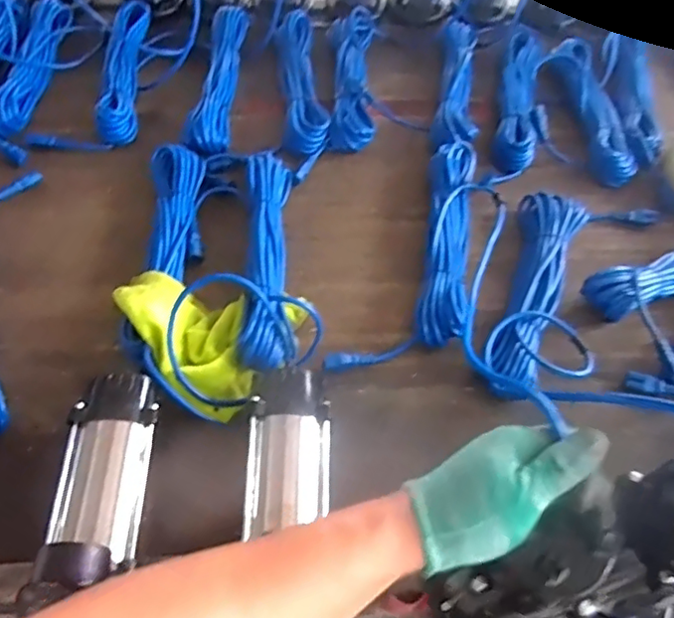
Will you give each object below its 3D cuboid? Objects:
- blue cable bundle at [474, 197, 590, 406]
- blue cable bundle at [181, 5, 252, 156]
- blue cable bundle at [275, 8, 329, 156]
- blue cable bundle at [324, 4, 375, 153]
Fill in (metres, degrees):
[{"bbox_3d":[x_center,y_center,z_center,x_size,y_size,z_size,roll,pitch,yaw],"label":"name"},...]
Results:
[{"bbox_3d":[0.266,-0.029,0.796,0.098,0.049,0.345,19,57,9],"label":"blue cable bundle"},{"bbox_3d":[-0.199,-0.399,0.991,0.058,0.047,0.362,4,55,-1],"label":"blue cable bundle"},{"bbox_3d":[-0.063,-0.393,1.007,0.074,0.049,0.354,-2,56,-5],"label":"blue cable bundle"},{"bbox_3d":[0.027,-0.421,1.037,0.078,0.054,0.352,3,55,-2],"label":"blue cable bundle"}]

